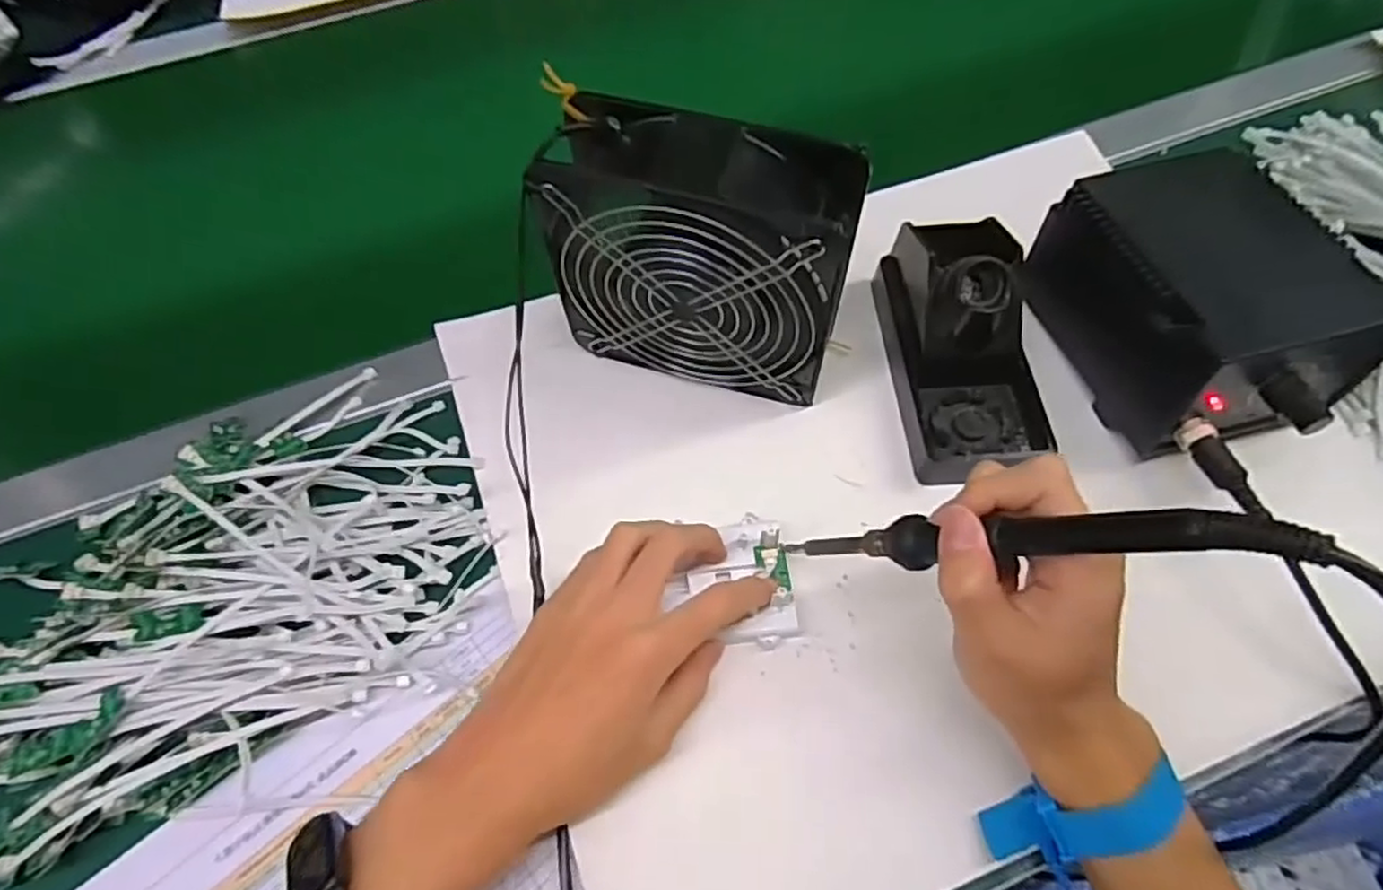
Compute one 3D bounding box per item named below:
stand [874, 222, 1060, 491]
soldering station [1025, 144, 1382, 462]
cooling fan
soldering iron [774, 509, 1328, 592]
[{"bbox_3d":[0.156,-0.062,0.403,0.076,0.076,0.148,-5,61,0],"label":"stand"},{"bbox_3d":[0.281,-0.076,0.394,0.119,0.088,0.158,-14,62,-5],"label":"soldering station"},{"bbox_3d":[0.005,-0.095,0.378,0.147,0.148,0.060,13,63,10],"label":"cooling fan"},{"bbox_3d":[0.114,0.037,0.273,0.022,0.200,0.021,38,63,-25],"label":"soldering iron"}]

